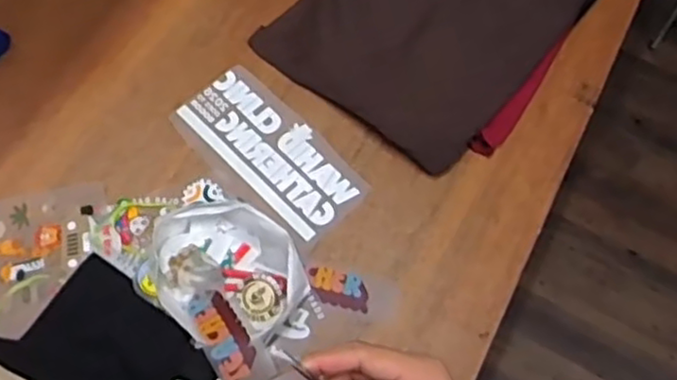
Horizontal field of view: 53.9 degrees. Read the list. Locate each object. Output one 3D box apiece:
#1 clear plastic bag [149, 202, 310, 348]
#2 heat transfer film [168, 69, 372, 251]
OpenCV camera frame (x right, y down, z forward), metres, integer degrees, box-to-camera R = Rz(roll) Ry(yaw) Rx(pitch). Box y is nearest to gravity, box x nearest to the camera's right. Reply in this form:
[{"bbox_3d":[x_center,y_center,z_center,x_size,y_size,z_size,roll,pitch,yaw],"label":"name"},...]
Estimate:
[{"bbox_3d":[-0.145,0.100,0.843,0.199,0.040,0.166,42,73,15],"label":"clear plastic bag"},{"bbox_3d":[-0.099,-0.053,0.930,0.143,0.010,0.276,-40,73,-15],"label":"heat transfer film"}]

